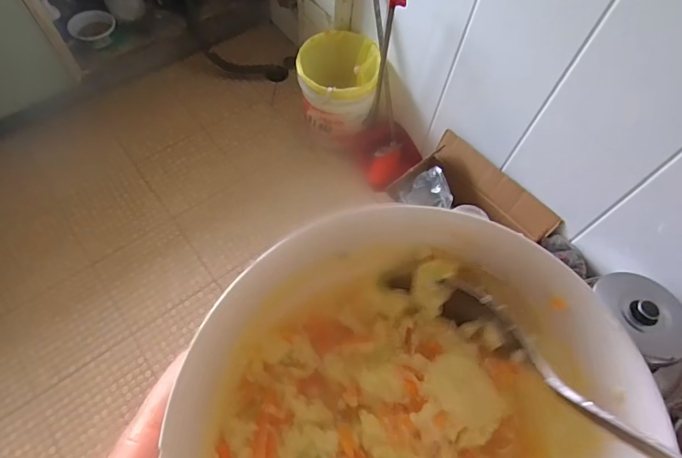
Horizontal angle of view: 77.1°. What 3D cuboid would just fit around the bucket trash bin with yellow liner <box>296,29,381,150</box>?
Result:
[{"bbox_3d":[-0.016,-0.535,1.700,0.304,0.338,0.332,11,63,3],"label":"bucket trash bin with yellow liner"}]

